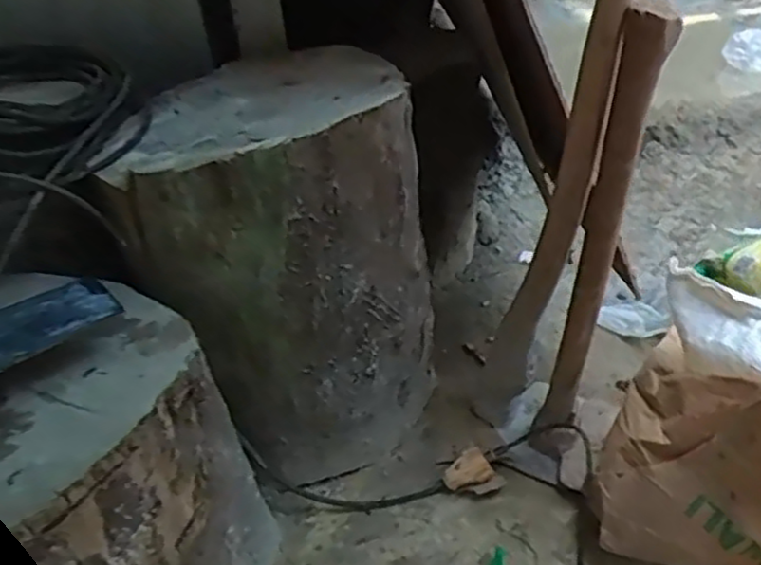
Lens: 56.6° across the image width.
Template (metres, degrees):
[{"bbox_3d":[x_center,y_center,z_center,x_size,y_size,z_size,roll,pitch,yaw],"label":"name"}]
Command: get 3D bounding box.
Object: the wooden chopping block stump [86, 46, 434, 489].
[{"bbox_3d":[-0.138,-0.012,1.001,0.373,0.526,0.375,-20,35,-18],"label":"wooden chopping block stump"}]

